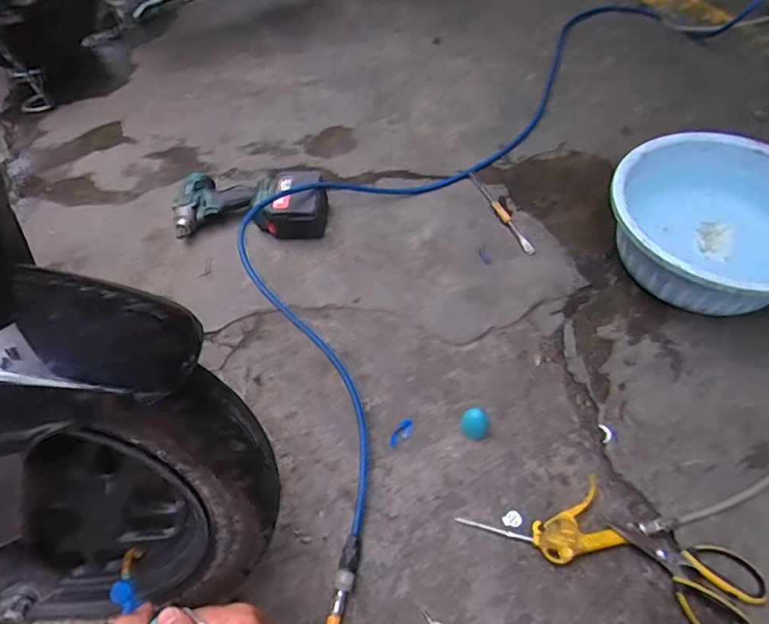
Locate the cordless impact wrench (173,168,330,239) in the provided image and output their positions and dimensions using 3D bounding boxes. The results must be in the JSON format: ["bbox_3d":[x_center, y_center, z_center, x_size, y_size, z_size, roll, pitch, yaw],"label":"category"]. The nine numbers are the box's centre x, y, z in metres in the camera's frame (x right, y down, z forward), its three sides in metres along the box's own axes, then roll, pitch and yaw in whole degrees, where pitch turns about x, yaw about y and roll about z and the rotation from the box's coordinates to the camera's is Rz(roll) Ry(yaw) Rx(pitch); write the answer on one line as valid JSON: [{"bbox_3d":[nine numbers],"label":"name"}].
[{"bbox_3d":[-0.257,-0.206,1.032,0.287,0.089,0.133,1,55,2],"label":"cordless impact wrench"}]

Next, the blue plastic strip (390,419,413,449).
[{"bbox_3d":[0.025,0.177,0.777,0.022,0.005,0.046,27,58,23],"label":"blue plastic strip"}]

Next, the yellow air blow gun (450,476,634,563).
[{"bbox_3d":[0.205,0.276,0.682,0.187,0.028,0.090,-14,51,-8],"label":"yellow air blow gun"}]

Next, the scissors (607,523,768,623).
[{"bbox_3d":[0.361,0.319,0.647,0.172,0.028,0.103,22,55,20],"label":"scissors"}]

